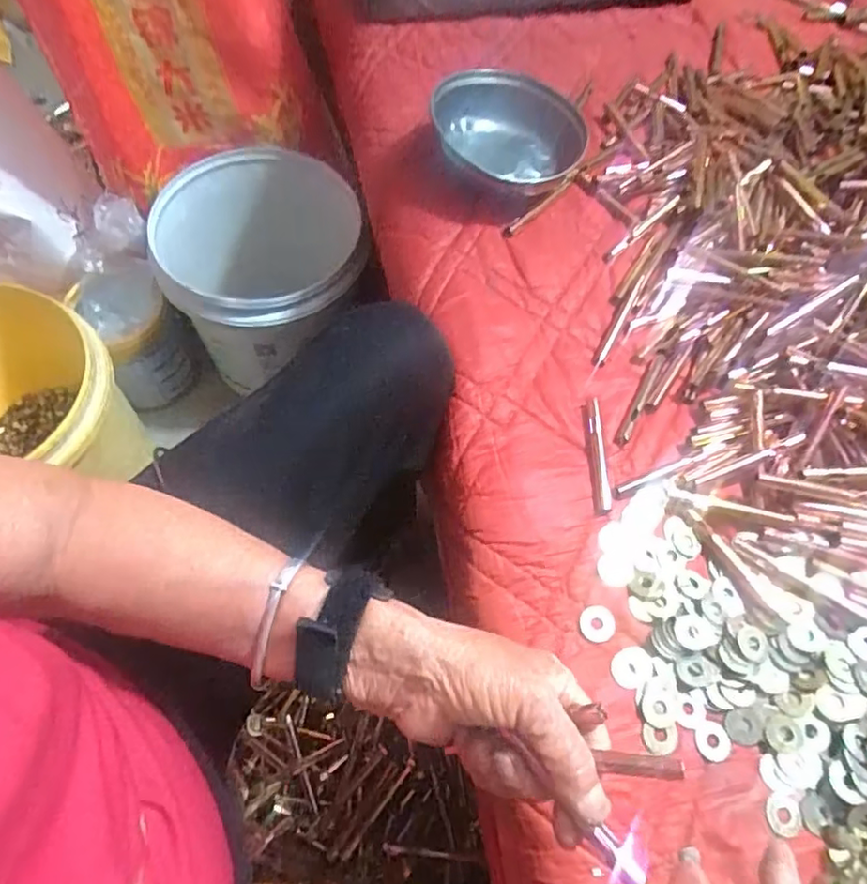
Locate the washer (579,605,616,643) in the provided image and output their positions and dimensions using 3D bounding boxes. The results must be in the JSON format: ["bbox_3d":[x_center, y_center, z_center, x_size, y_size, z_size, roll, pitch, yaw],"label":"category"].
[{"bbox_3d":[0.107,0.118,0.398,0.023,0.004,0.023,0,64,-1],"label":"washer"}]

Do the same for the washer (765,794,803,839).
[{"bbox_3d":[0.203,0.217,0.355,0.019,0.004,0.022,-8,64,-5],"label":"washer"}]

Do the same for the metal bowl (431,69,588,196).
[{"bbox_3d":[0.074,-0.278,0.564,0.143,0.048,0.144,-23,67,-12],"label":"metal bowl"}]

